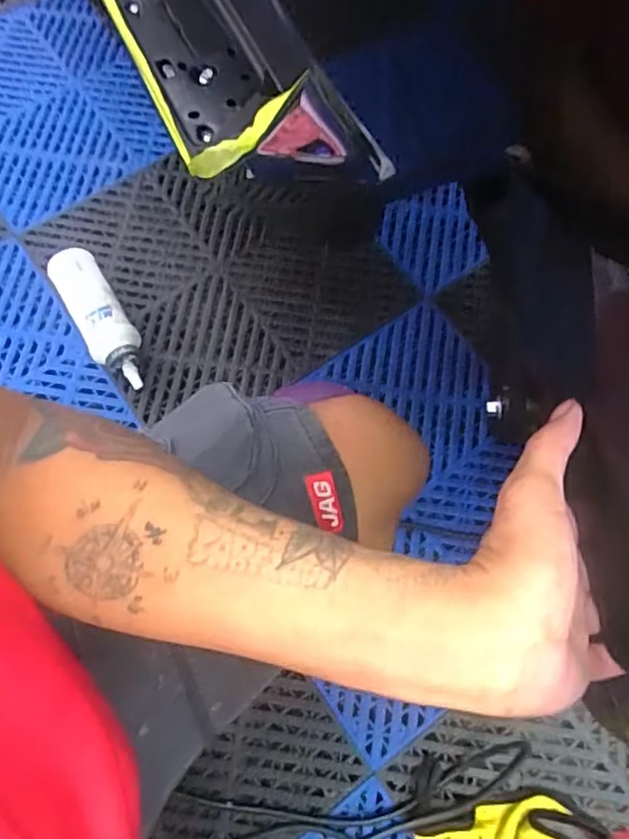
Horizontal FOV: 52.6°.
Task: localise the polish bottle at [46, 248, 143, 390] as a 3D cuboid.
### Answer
[{"bbox_3d":[-0.279,-0.131,0.822,0.061,0.060,0.223,-29,71,-13],"label":"polish bottle"}]

